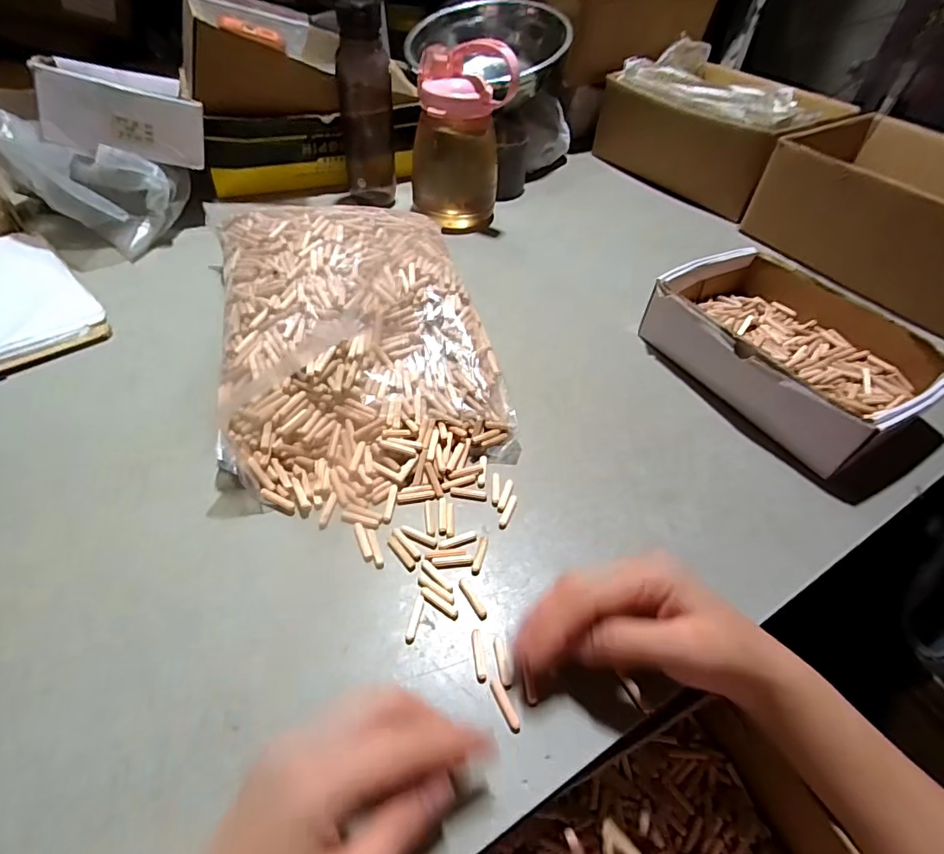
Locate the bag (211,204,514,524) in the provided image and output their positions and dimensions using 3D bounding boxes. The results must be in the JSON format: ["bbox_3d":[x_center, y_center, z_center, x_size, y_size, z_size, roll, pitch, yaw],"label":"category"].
[{"bbox_3d":[-0.112,-0.091,0.466,0.234,0.091,0.354,-11,51,-16],"label":"bag"}]

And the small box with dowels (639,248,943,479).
[{"bbox_3d":[0.320,-0.081,0.517,0.192,0.071,0.245,-23,54,-24],"label":"small box with dowels"}]

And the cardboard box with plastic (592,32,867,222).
[{"bbox_3d":[0.407,-0.511,0.855,0.241,0.159,0.315,-28,56,-26],"label":"cardboard box with plastic"}]

